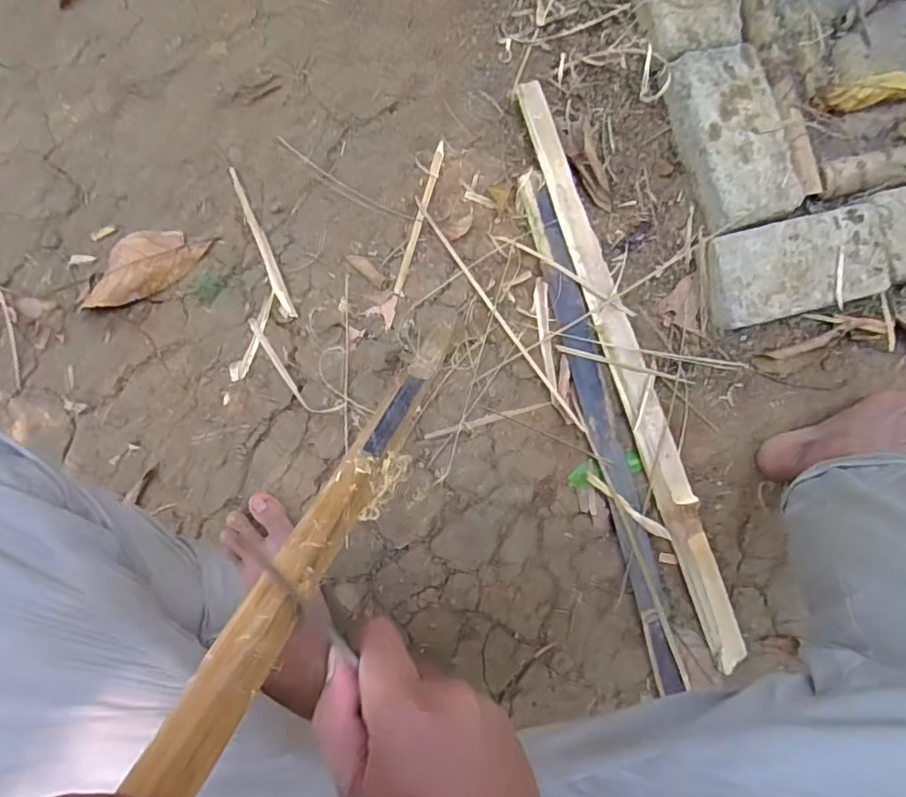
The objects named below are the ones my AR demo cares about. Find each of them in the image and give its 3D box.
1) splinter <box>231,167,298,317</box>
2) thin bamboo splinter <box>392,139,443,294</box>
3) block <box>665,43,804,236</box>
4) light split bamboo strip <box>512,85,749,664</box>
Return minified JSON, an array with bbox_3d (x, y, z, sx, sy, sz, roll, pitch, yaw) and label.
[{"bbox_3d":[-0.232,-0.188,0.698,0.014,0.007,0.198,-23,87,-4],"label":"splinter"},{"bbox_3d":[-0.040,-0.221,0.707,0.011,0.009,0.196,16,87,-2],"label":"thin bamboo splinter"},{"bbox_3d":[0.331,-0.305,0.684,0.118,0.048,0.204,-16,89,-3],"label":"block"},{"bbox_3d":[0.213,-0.034,0.683,0.045,0.021,0.708,-19,87,-4],"label":"light split bamboo strip"}]

